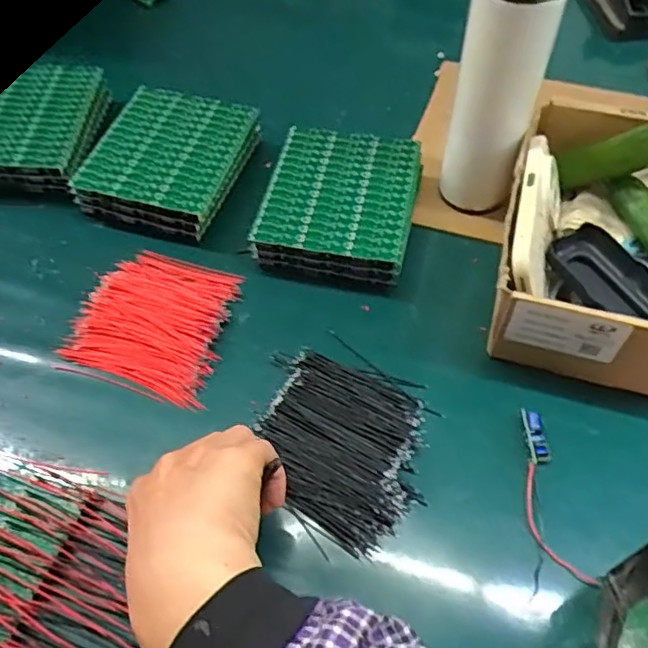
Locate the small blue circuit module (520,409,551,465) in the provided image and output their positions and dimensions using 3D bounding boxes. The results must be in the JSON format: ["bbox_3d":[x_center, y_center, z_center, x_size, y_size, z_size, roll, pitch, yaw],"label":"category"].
[{"bbox_3d":[0.151,0.080,0.439,0.014,0.007,0.038,-7,70,-3],"label":"small blue circuit module"}]

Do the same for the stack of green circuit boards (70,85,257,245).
[{"bbox_3d":[-0.145,-0.156,0.580,0.128,0.037,0.143,13,57,10],"label":"stack of green circuit boards"}]

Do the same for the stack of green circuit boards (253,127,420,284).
[{"bbox_3d":[0.014,-0.107,0.552,0.129,0.043,0.147,10,56,8],"label":"stack of green circuit boards"}]

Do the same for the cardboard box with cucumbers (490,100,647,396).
[{"bbox_3d":[0.232,-0.065,0.486,0.173,0.094,0.221,15,57,11],"label":"cardboard box with cucumbers"}]

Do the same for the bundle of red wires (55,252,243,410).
[{"bbox_3d":[-0.135,-0.005,0.494,0.115,0.018,0.124,14,57,10],"label":"bundle of red wires"}]

